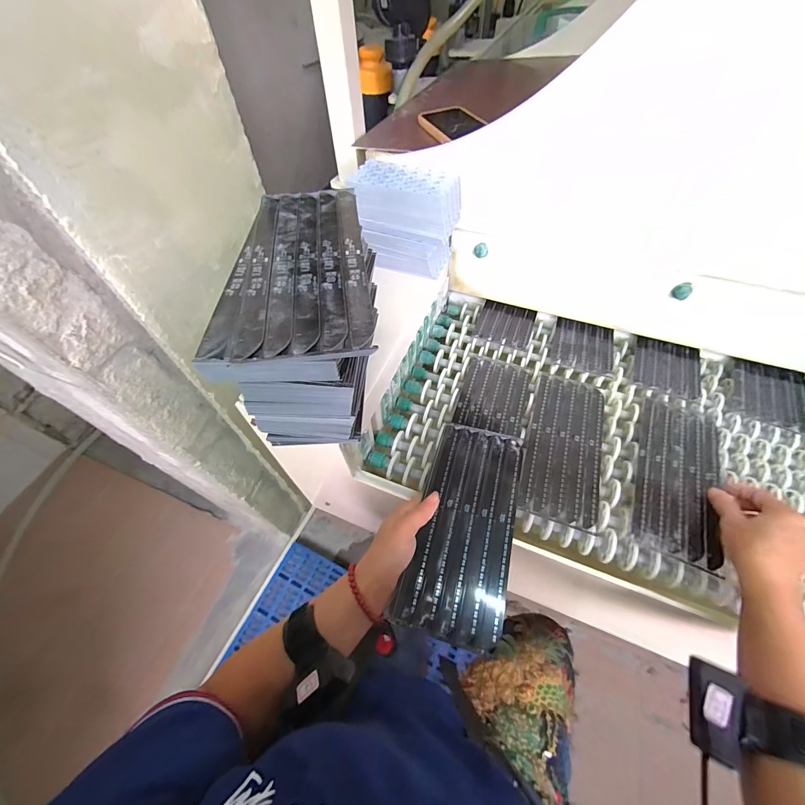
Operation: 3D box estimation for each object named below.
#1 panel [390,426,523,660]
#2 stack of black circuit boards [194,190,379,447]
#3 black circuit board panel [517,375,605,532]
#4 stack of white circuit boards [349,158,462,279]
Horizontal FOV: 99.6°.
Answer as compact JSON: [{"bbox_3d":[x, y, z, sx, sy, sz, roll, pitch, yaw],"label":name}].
[{"bbox_3d":[0.072,0.131,0.383,0.102,0.009,0.232,14,58,10],"label":"panel"},{"bbox_3d":[-0.091,-0.079,0.353,0.122,0.155,0.230,-4,55,-3],"label":"stack of black circuit boards"},{"bbox_3d":[0.231,0.055,0.485,0.098,0.009,0.229,17,56,12],"label":"black circuit board panel"},{"bbox_3d":[0.004,-0.283,0.531,0.161,0.116,0.097,14,56,10],"label":"stack of white circuit boards"}]

